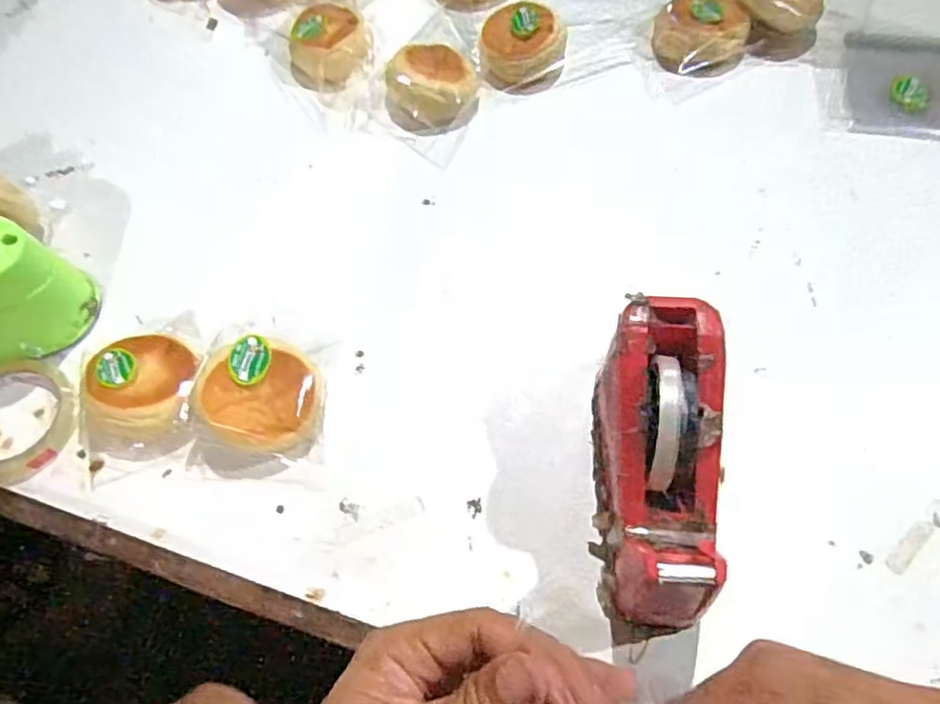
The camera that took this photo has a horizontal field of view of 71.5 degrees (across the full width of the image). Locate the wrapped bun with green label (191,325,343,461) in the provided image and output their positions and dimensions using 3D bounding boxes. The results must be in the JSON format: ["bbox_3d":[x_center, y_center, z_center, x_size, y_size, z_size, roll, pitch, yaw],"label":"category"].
[{"bbox_3d":[-0.163,0.028,0.517,0.096,0.060,0.107,-1,64,3],"label":"wrapped bun with green label"}]

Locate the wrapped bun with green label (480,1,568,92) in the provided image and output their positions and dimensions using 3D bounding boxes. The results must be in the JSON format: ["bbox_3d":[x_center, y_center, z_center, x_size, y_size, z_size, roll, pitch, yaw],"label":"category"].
[{"bbox_3d":[0.055,-0.313,0.676,0.087,0.058,0.071,3,64,4],"label":"wrapped bun with green label"}]

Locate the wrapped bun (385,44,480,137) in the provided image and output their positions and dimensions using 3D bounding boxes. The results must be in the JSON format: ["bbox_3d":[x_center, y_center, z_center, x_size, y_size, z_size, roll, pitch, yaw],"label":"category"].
[{"bbox_3d":[-0.038,-0.263,0.659,0.091,0.052,0.084,-1,64,2],"label":"wrapped bun"}]

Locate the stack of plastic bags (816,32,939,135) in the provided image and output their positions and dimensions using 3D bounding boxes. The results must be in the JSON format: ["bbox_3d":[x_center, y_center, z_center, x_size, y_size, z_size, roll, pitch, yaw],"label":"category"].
[{"bbox_3d":[0.469,-0.276,0.670,0.205,0.009,0.145,11,65,8],"label":"stack of plastic bags"}]

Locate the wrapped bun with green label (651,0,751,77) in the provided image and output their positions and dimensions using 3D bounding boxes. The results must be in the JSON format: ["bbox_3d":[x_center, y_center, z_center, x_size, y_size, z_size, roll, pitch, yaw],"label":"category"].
[{"bbox_3d":[0.243,-0.338,0.689,0.098,0.038,0.083,13,65,9],"label":"wrapped bun with green label"}]

